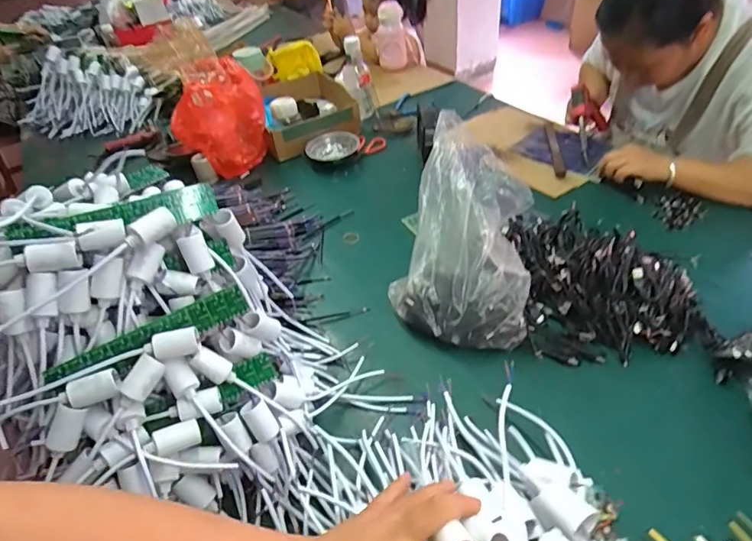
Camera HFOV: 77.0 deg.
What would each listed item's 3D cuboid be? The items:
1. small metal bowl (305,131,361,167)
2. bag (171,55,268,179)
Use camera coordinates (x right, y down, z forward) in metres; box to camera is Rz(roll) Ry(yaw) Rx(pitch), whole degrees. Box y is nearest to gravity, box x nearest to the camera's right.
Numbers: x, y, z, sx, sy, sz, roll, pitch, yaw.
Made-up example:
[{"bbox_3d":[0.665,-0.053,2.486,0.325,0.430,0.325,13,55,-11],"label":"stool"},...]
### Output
[{"bbox_3d":[-0.107,-0.304,1.174,0.134,0.034,0.102,-7,43,1],"label":"small metal bowl"},{"bbox_3d":[-0.382,-0.372,1.148,0.219,0.218,0.200,-17,44,-10],"label":"bag"}]

